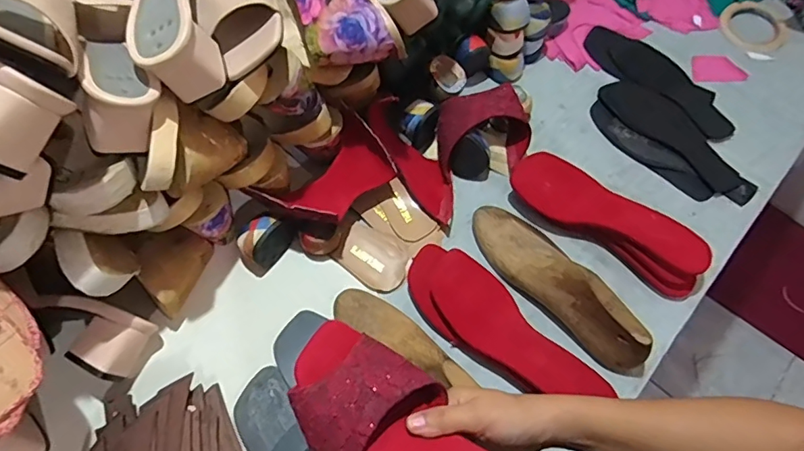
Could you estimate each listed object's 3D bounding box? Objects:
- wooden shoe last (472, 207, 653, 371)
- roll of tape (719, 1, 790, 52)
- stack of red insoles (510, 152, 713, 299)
[{"bbox_3d":[0.177,0.055,0.561,0.069,0.074,0.223,-35,68,-19],"label":"wooden shoe last"},{"bbox_3d":[0.572,-0.325,0.818,0.109,0.020,0.099,-33,67,-18],"label":"roll of tape"},{"bbox_3d":[0.250,-0.013,0.620,0.236,0.050,0.086,32,65,15],"label":"stack of red insoles"}]

